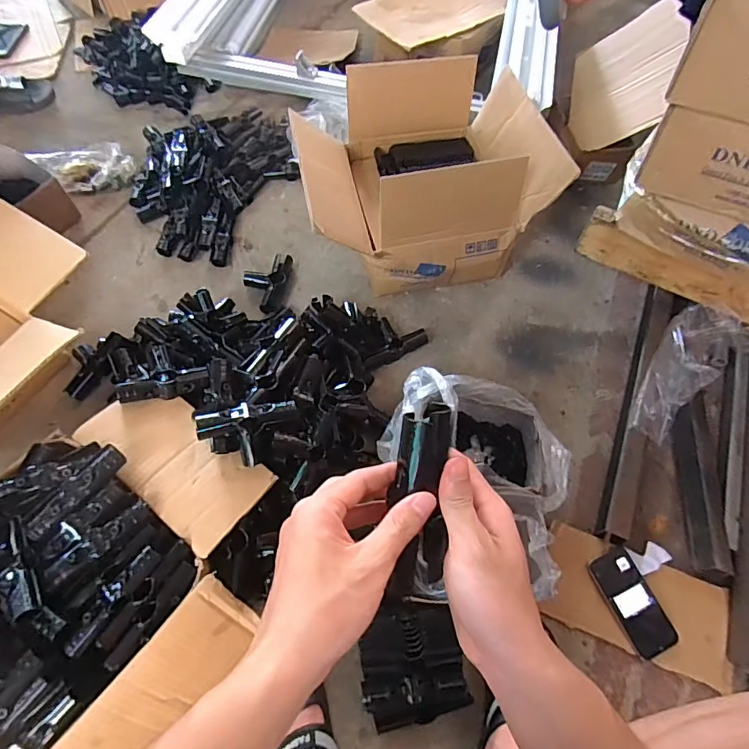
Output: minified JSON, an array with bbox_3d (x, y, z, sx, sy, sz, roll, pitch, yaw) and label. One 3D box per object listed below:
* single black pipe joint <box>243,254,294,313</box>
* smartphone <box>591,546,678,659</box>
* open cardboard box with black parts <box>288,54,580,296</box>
[{"bbox_3d":[-0.217,-0.191,0.945,0.084,0.033,0.135,4,62,-1],"label":"single black pipe joint"},{"bbox_3d":[0.383,0.336,0.701,0.067,0.011,0.141,-20,65,-14],"label":"smartphone"},{"bbox_3d":[0.081,-0.394,0.945,0.451,0.225,0.379,-9,63,-8],"label":"open cardboard box with black parts"}]

